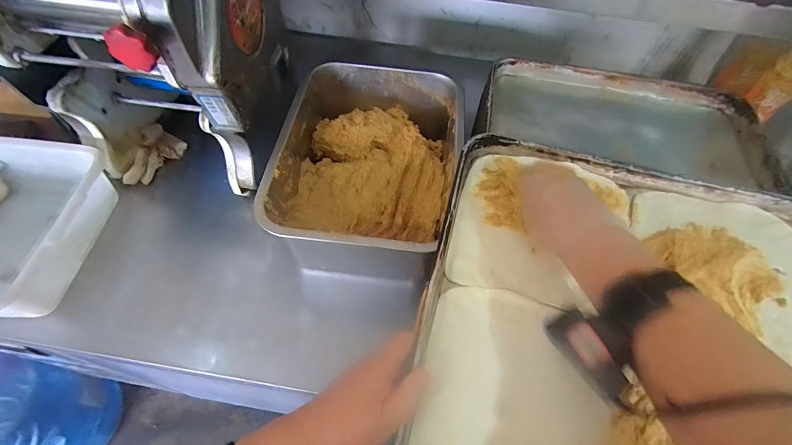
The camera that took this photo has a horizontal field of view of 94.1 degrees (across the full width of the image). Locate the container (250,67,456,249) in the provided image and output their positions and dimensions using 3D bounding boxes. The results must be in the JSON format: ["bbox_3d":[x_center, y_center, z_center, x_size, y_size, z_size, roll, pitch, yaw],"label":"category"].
[{"bbox_3d":[-0.042,-0.093,0.577,0.250,0.113,0.353,9,58,2],"label":"container"}]

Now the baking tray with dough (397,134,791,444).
[{"bbox_3d":[0.327,0.121,0.349,0.594,0.029,0.392,14,58,5],"label":"baking tray with dough"}]

